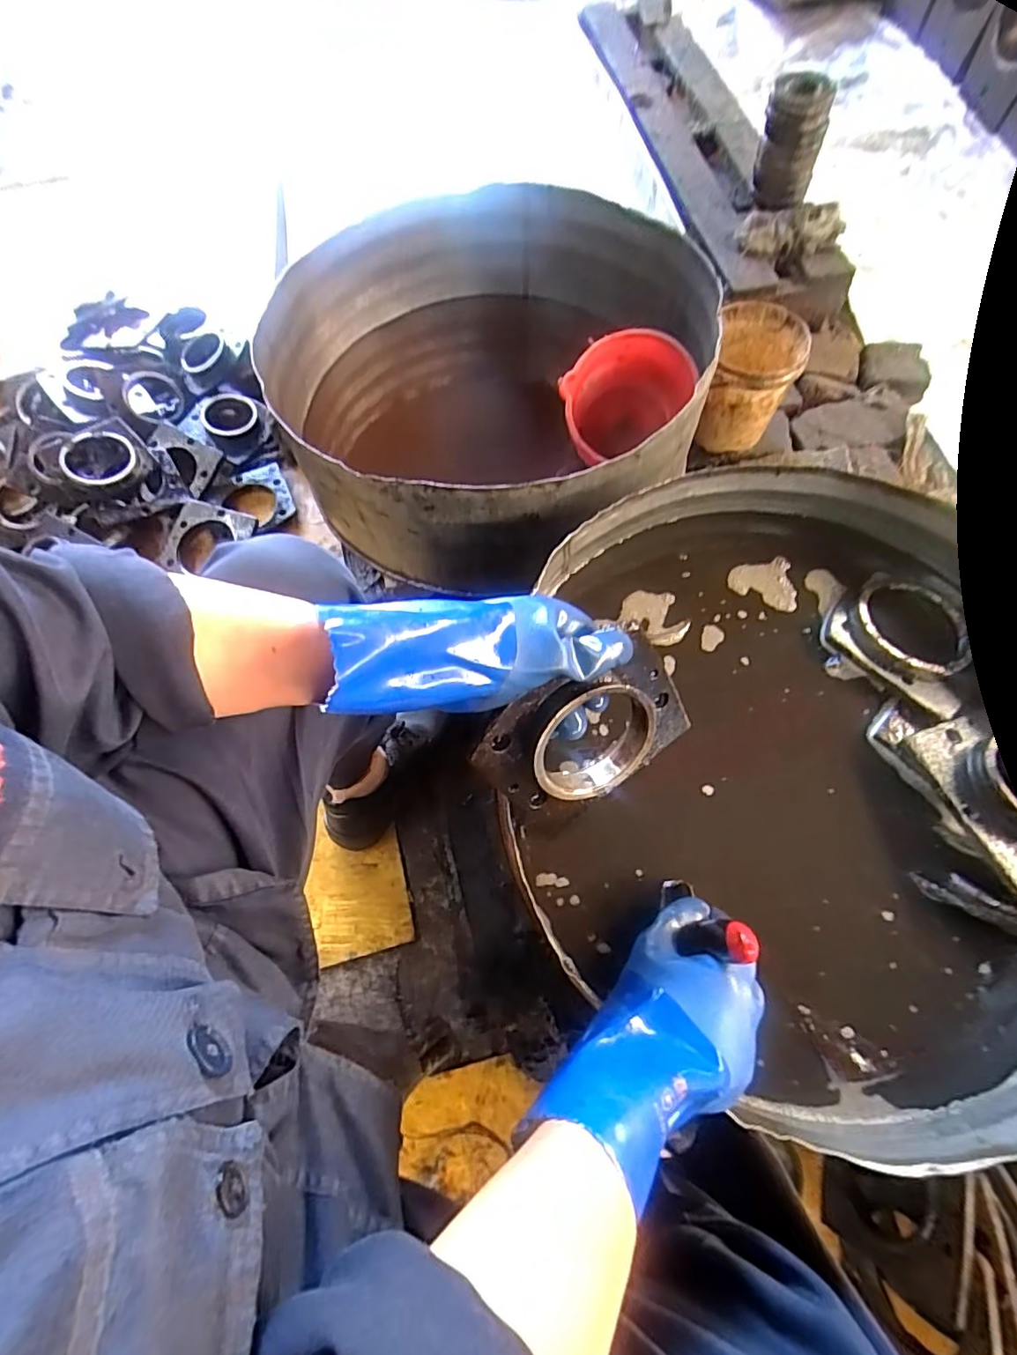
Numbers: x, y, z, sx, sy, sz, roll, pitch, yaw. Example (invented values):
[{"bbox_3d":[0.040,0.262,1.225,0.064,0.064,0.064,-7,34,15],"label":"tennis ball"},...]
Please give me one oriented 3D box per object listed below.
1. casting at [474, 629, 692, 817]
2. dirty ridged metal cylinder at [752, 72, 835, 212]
[{"bbox_3d":[0.063,0.049,0.430,0.160,0.124,0.027,-33,36,-3],"label":"casting"},{"bbox_3d":[0.567,-1.068,1.135,0.125,0.191,0.098,16,68,8],"label":"dirty ridged metal cylinder"}]

